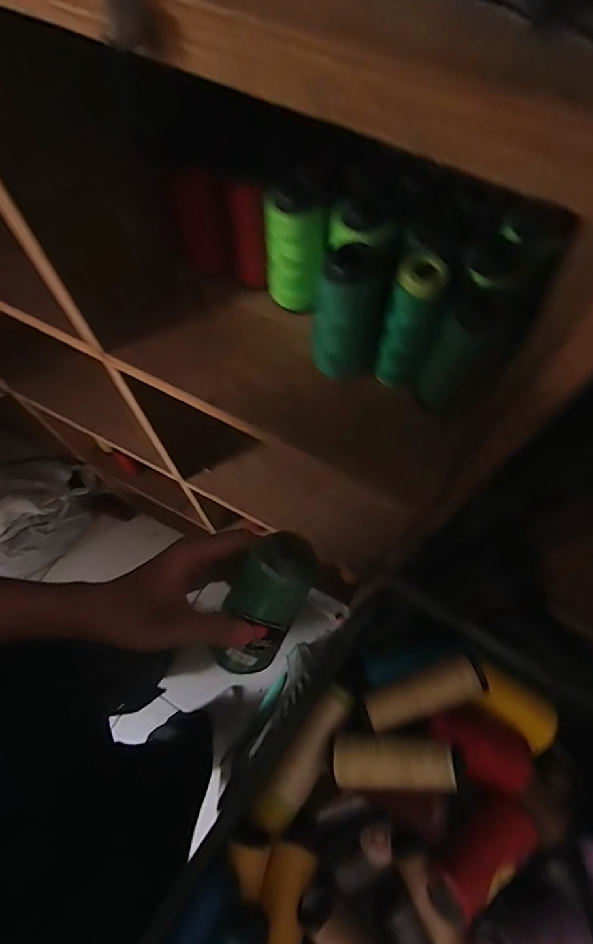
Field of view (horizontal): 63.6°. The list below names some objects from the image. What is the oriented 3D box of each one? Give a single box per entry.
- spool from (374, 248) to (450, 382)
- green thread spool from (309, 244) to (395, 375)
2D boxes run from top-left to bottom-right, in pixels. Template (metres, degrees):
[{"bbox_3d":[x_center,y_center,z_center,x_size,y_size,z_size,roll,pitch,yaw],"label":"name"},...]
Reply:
[{"bbox_3d":[0.086,-0.112,0.376,0.031,0.116,0.036,20,69,8],"label":"spool"},{"bbox_3d":[0.040,-0.119,0.372,0.053,0.104,0.040,3,68,1],"label":"green thread spool"}]

